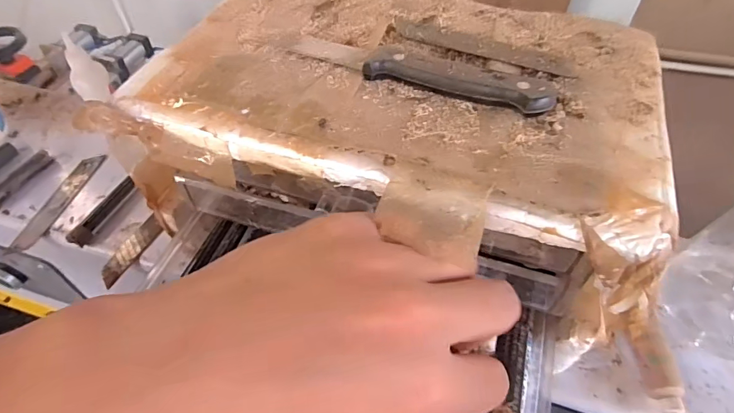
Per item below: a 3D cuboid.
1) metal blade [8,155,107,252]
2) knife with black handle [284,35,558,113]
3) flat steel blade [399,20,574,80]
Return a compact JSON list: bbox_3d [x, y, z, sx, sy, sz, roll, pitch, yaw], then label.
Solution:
[{"bbox_3d":[-0.245,-0.006,0.353,0.022,0.005,0.100,8,52,7],"label":"metal blade"},{"bbox_3d":[0.022,-0.069,0.217,0.136,0.012,0.018,23,55,17],"label":"knife with black handle"},{"bbox_3d":[0.060,-0.087,0.237,0.101,0.004,0.015,25,56,19],"label":"flat steel blade"}]

